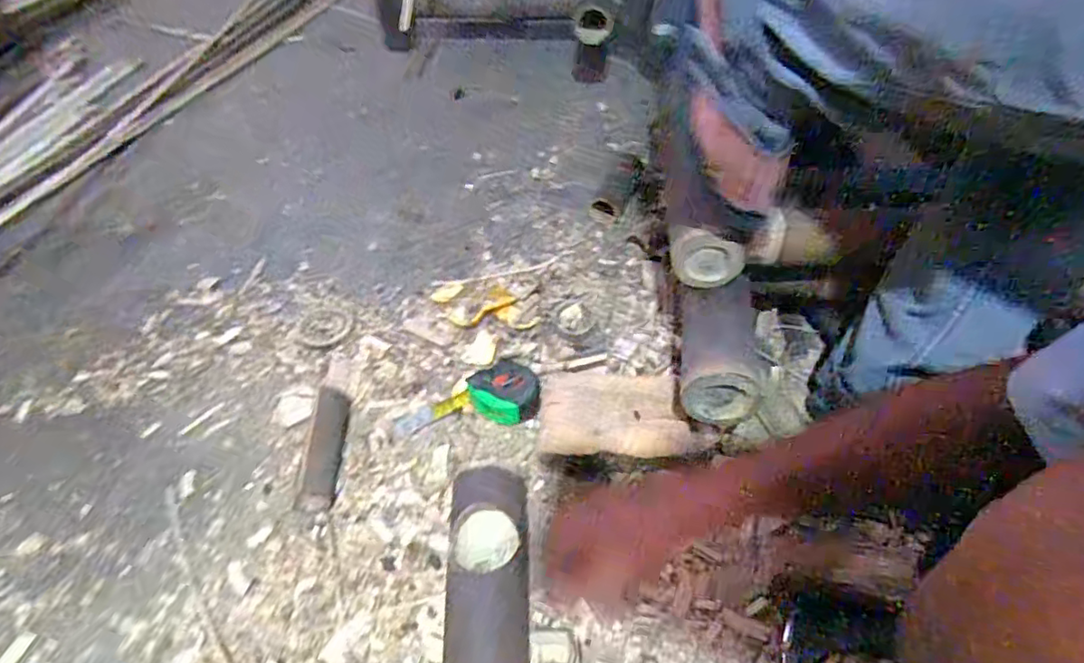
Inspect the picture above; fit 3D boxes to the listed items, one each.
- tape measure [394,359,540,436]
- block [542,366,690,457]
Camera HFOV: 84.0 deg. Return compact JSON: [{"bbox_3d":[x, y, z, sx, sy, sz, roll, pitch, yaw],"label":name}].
[{"bbox_3d":[-0.092,0.080,0.739,0.176,0.032,0.081,-11,51,-8],"label":"tape measure"},{"bbox_3d":[0.081,0.099,0.705,0.165,0.041,0.109,0,50,1],"label":"block"}]

